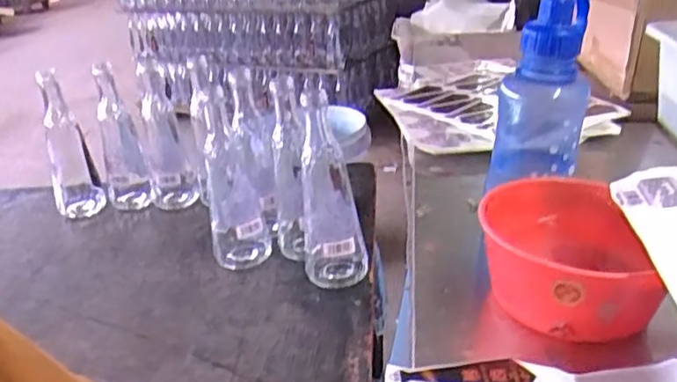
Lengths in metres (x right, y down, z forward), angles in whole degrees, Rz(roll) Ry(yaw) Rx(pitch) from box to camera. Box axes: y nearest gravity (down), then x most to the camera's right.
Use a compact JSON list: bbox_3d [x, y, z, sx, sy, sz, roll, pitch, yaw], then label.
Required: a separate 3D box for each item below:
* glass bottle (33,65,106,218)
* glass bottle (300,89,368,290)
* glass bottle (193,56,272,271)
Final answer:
[{"bbox_3d":[-0.385,-0.058,0.915,0.065,0.204,0.059,-17,28,-23],"label":"glass bottle"},{"bbox_3d":[-0.011,0.003,0.686,0.067,0.197,0.077,-7,25,-5],"label":"glass bottle"},{"bbox_3d":[-0.123,-0.015,0.741,0.065,0.208,0.080,-7,25,-5],"label":"glass bottle"}]

